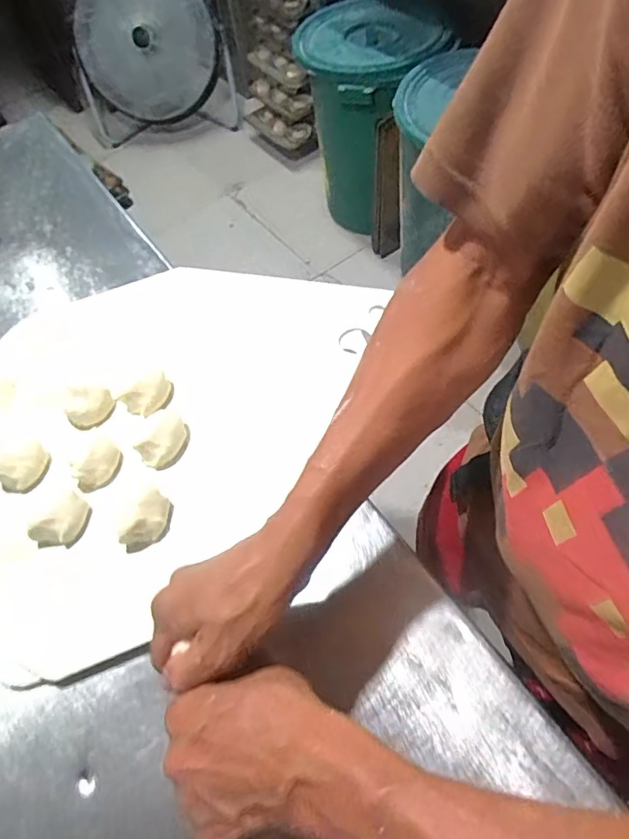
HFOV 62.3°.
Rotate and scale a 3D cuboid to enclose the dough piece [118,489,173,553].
[{"bbox_3d":[-0.142,0.089,0.445,0.027,0.035,0.050,22,63,16],"label":"dough piece"}]

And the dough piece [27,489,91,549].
[{"bbox_3d":[-0.219,0.090,0.452,0.028,0.029,0.050,28,65,19],"label":"dough piece"}]

